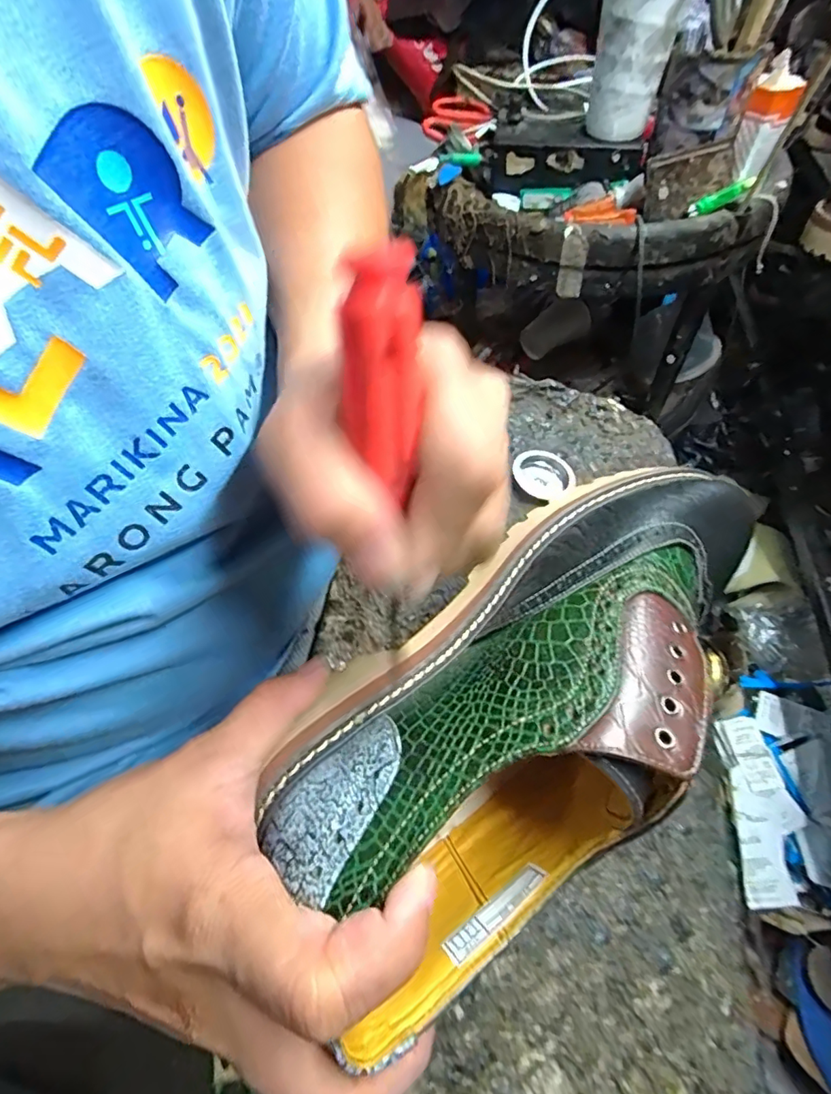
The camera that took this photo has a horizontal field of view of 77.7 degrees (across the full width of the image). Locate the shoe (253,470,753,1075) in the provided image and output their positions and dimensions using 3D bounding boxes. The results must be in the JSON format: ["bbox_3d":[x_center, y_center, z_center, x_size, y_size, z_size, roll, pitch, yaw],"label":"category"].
[{"bbox_3d":[0.061,0.053,0.229,0.267,0.096,0.112,-38,61,-21],"label":"shoe"}]

